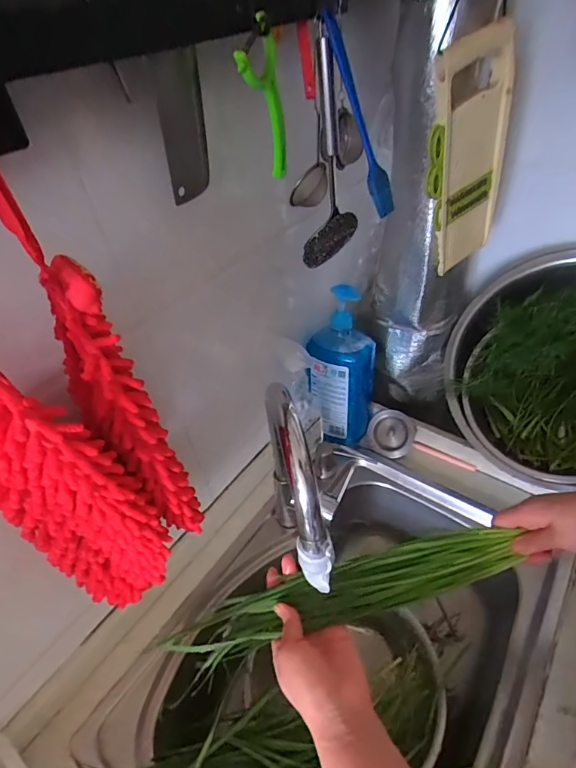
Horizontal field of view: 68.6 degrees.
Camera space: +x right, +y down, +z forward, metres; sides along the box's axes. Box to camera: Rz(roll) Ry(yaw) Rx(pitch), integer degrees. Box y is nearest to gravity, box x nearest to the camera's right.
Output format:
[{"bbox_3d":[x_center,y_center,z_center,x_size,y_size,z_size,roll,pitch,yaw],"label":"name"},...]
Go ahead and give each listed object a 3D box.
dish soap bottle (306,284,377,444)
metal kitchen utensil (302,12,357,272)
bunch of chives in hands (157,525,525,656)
[{"bbox_3d":[0.091,-0.019,0.711,0.103,0.278,0.081,5,44,13],"label":"dish soap bottle"},{"bbox_3d":[0.050,-0.260,0.498,0.047,0.237,0.058,21,50,28],"label":"metal kitchen utensil"},{"bbox_3d":[0.061,0.225,0.459,0.366,0.027,0.050,-16,42,-1],"label":"bunch of chives in hands"}]

